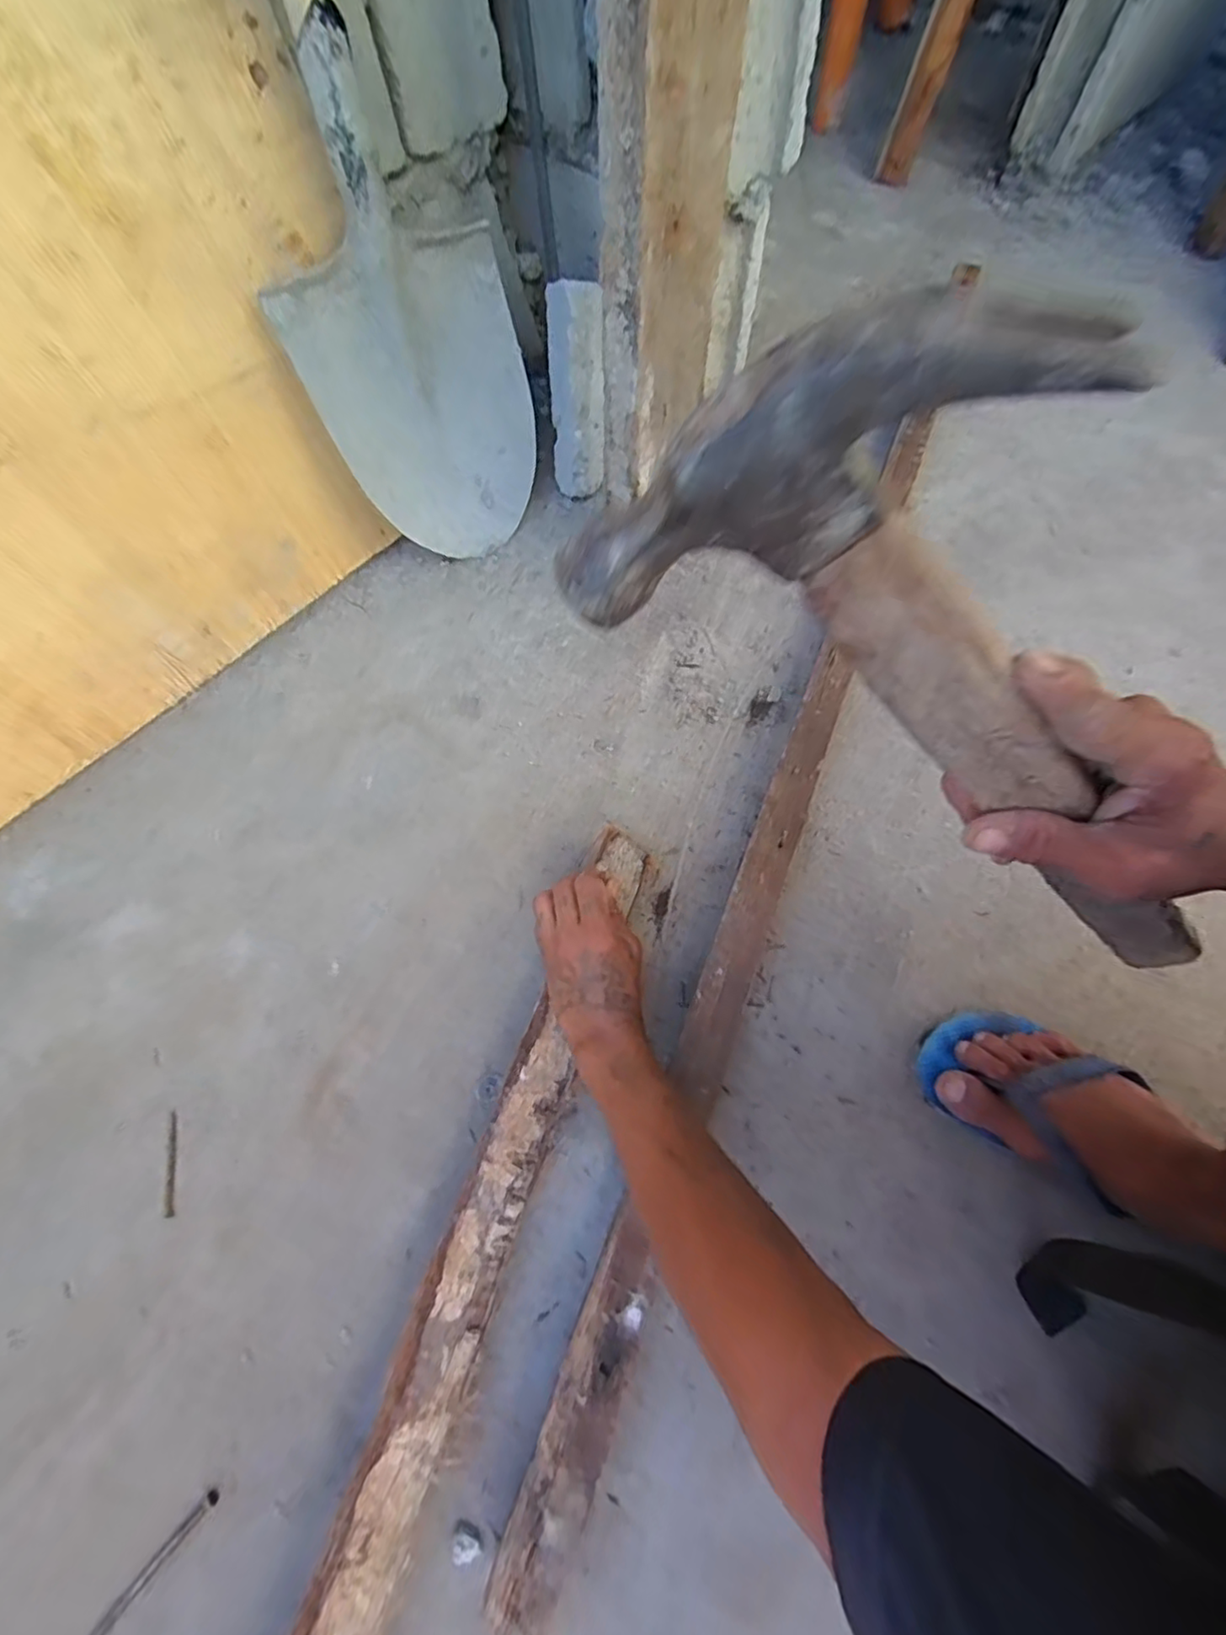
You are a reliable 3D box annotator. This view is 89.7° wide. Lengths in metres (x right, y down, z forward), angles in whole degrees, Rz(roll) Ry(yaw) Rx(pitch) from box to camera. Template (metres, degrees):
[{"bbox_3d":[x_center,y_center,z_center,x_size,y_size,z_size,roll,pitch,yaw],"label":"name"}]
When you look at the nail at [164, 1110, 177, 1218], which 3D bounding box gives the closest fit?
[{"bbox_3d":[-0.339,0.265,0.473,0.007,0.005,0.073,-16,66,-4],"label":"nail"}]

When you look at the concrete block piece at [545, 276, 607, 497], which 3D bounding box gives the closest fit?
[{"bbox_3d":[-0.040,-0.470,0.689,0.063,0.194,0.036,3,37,4],"label":"concrete block piece"}]

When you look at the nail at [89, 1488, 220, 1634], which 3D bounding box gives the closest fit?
[{"bbox_3d":[-0.287,0.466,0.380,0.009,0.004,0.099,39,74,18],"label":"nail"}]

